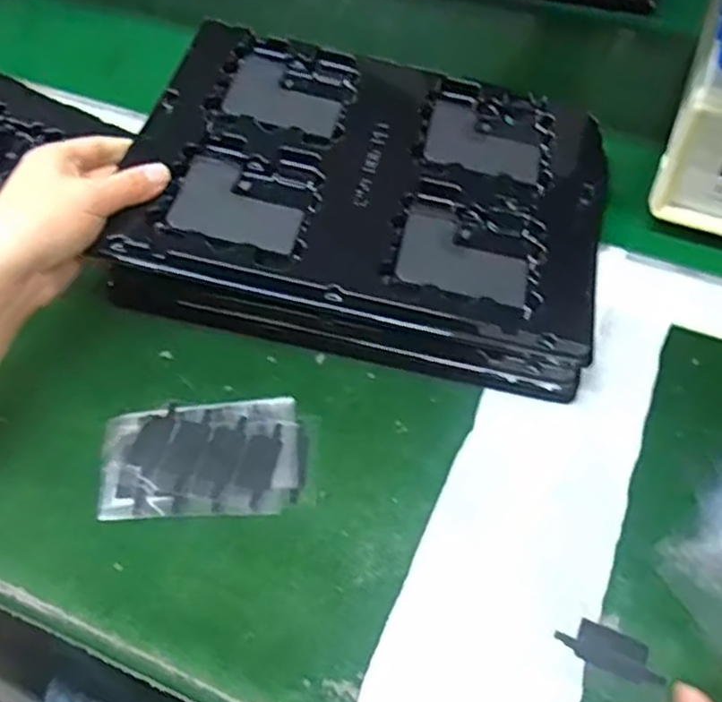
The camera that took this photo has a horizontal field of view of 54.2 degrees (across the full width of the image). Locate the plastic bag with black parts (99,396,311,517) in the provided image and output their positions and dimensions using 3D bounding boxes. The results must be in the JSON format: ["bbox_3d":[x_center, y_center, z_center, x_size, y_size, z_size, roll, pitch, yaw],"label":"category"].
[{"bbox_3d":[-0.086,0.059,0.392,0.113,0.006,0.067,-3,55,0],"label":"plastic bag with black parts"}]

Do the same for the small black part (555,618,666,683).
[{"bbox_3d":[0.117,0.140,0.330,0.049,0.004,0.018,21,58,16],"label":"small black part"}]

